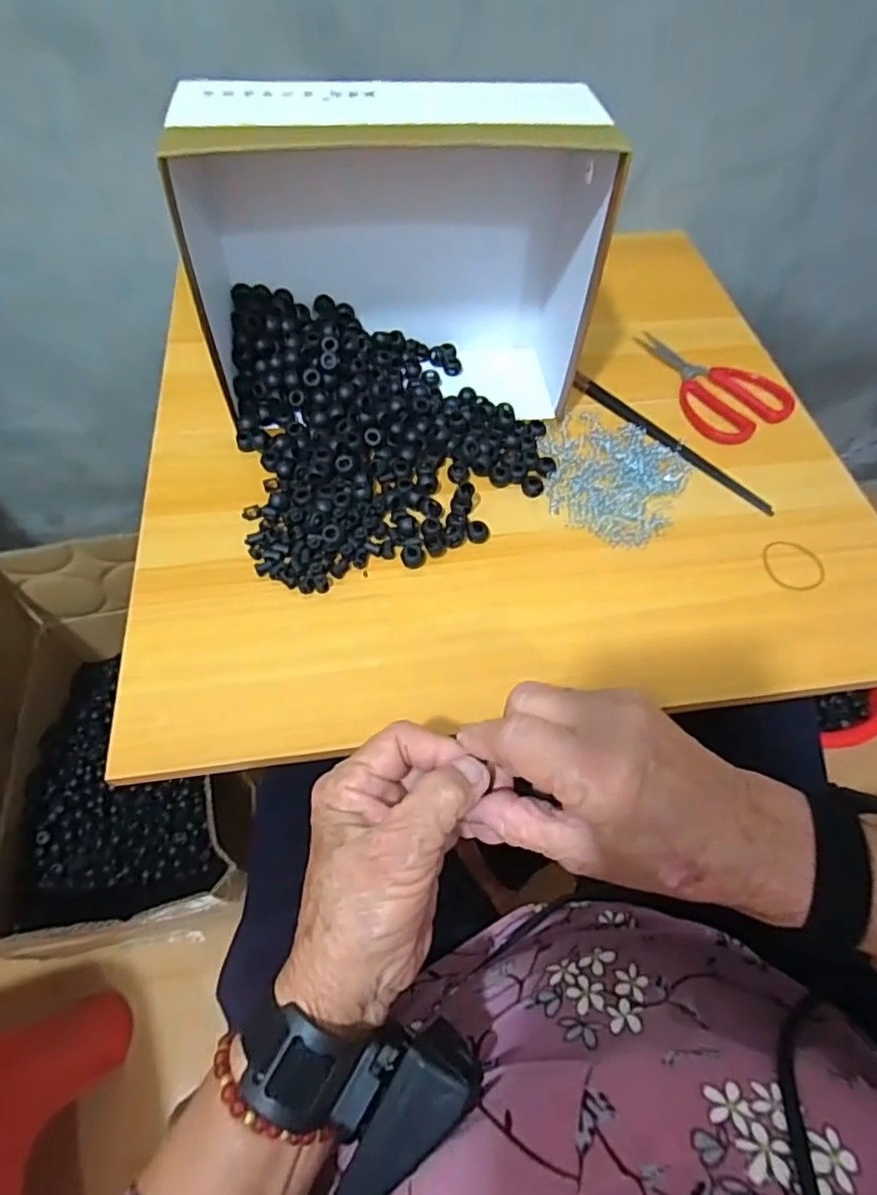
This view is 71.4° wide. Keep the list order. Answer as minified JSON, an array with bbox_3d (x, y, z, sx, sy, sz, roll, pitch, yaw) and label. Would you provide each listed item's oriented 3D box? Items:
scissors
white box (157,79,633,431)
[{"bbox_3d":[0.250,-0.204,0.587,0.162,0.017,0.095,36,67,21],"label":"scissors"},{"bbox_3d":[-0.039,-0.255,0.496,0.306,0.238,0.120,-3,58,-4],"label":"white box"}]

